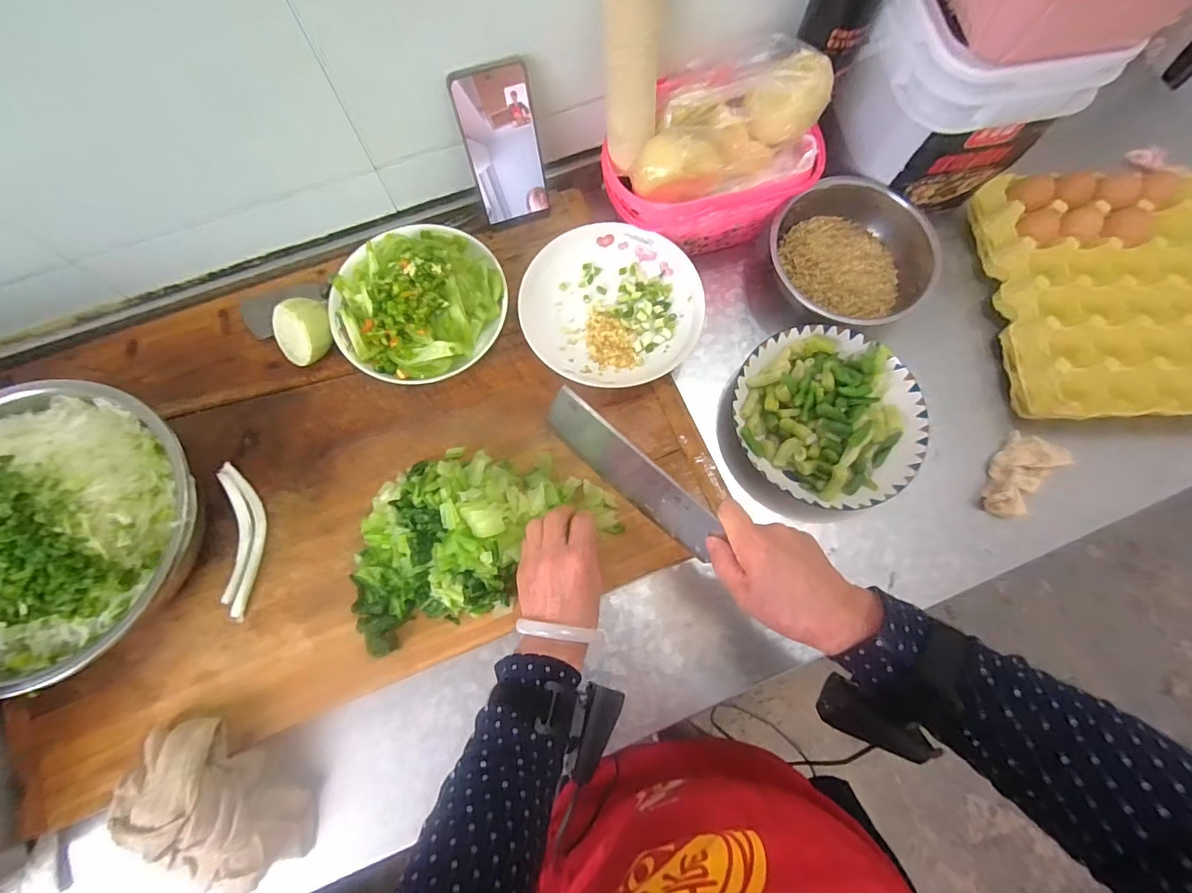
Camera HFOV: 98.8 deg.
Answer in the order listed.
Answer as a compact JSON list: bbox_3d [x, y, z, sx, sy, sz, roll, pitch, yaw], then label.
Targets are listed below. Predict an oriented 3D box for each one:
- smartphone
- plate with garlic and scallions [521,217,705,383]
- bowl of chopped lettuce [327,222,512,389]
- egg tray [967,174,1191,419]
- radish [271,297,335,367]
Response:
[{"bbox_3d":[-0.094,-0.308,0.532,0.074,0.154,0.010,-20,60,-7],"label":"smartphone"},{"bbox_3d":[0.017,-0.154,0.557,0.190,0.028,0.179,0,76,0],"label":"plate with garlic and scallions"},{"bbox_3d":[-0.190,-0.158,0.536,0.172,0.075,0.171,0,76,0],"label":"bowl of chopped lettuce"},{"bbox_3d":[0.607,-0.174,0.583,0.278,0.055,0.298,-1,76,0],"label":"egg tray"},{"bbox_3d":[-0.302,-0.117,0.532,0.062,0.050,0.057,0,76,0],"label":"radish"}]

